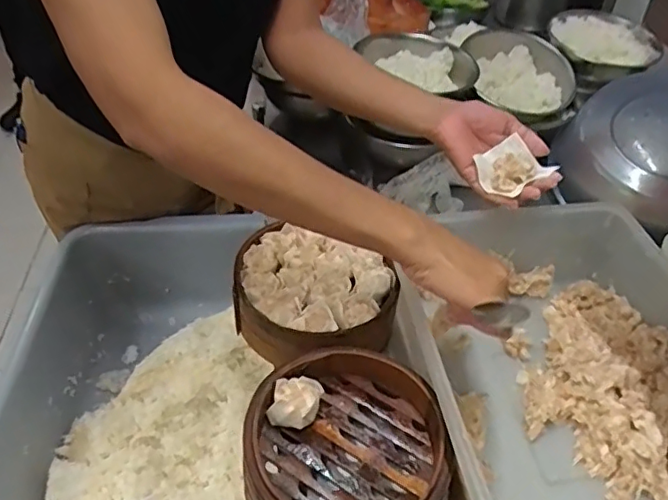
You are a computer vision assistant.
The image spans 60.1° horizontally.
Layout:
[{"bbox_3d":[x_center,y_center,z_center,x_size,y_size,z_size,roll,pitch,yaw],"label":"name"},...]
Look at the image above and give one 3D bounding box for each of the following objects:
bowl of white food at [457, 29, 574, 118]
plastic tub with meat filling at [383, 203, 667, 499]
[{"bbox_3d":[0.269,-0.248,0.857,0.141,0.065,0.154,-5,60,-2],"label":"bowl of white food"},{"bbox_3d":[0.208,0.114,0.512,0.268,0.102,0.354,-6,44,-8],"label":"plastic tub with meat filling"}]

